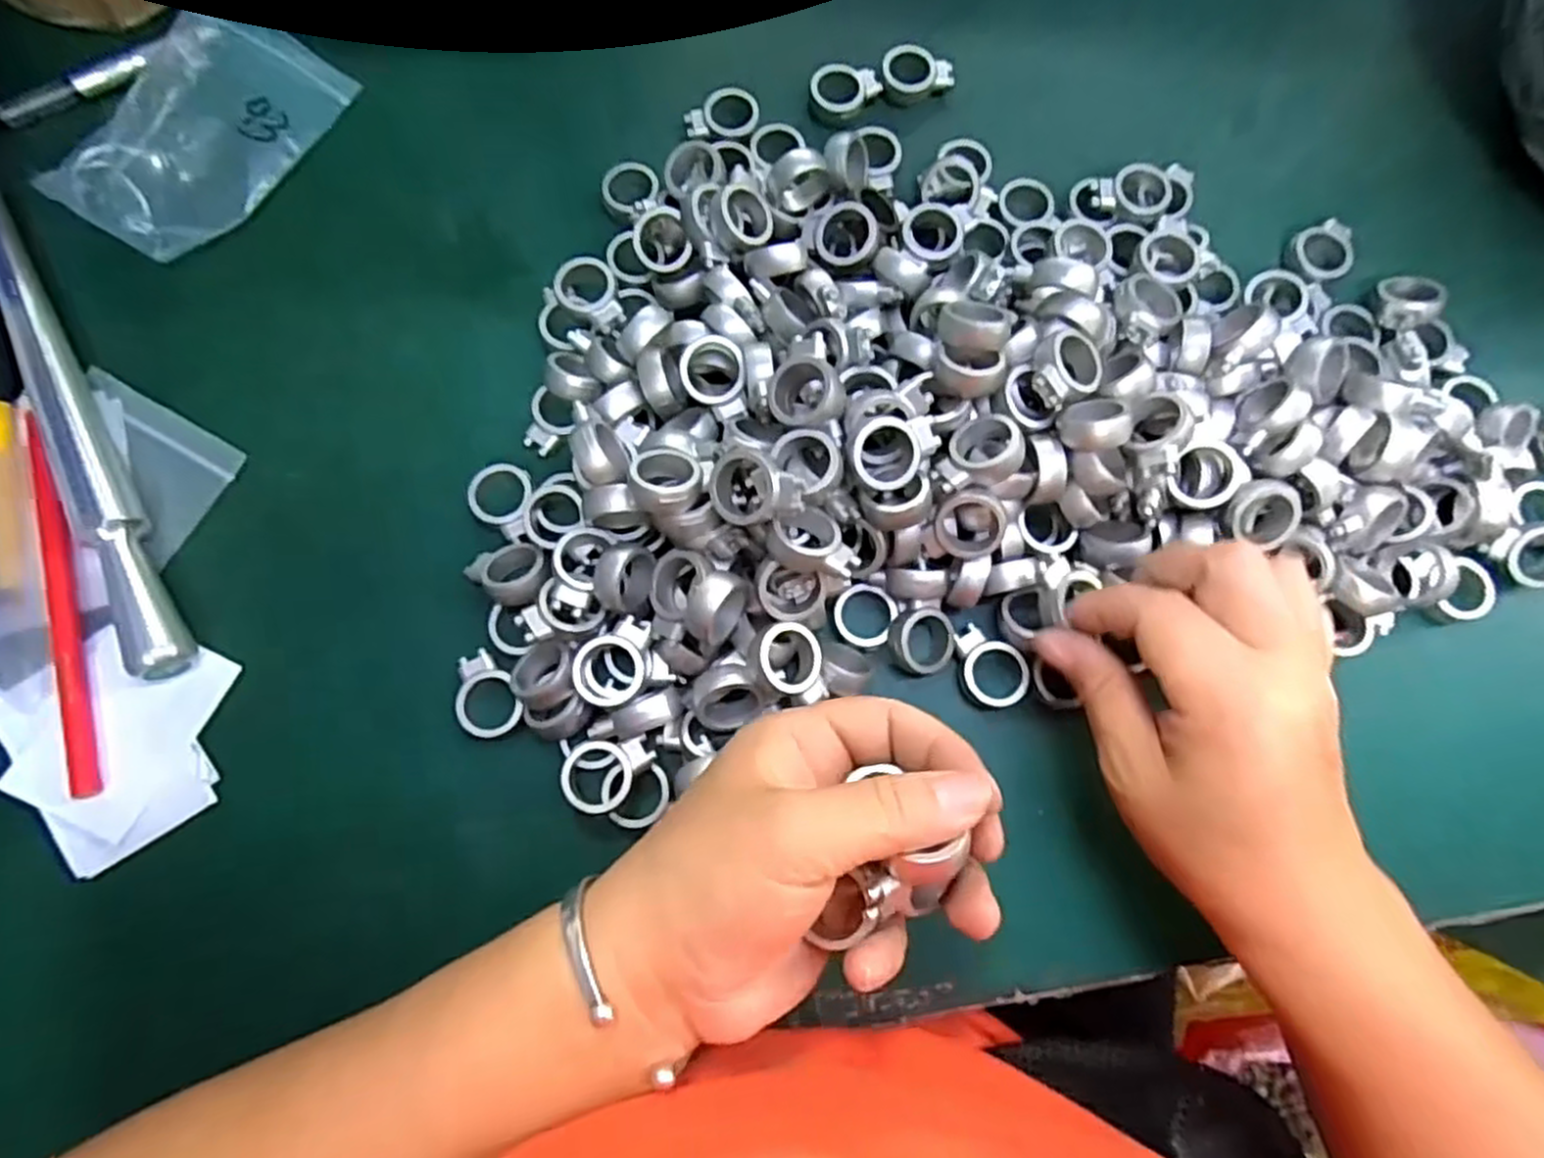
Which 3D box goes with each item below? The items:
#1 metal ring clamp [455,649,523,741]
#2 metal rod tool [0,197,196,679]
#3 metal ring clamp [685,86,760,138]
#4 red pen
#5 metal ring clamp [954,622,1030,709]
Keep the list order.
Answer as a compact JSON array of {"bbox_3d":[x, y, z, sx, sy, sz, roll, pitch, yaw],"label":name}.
[{"bbox_3d":[-0.111,0.044,0.296,0.023,0.004,0.034,-28,79,-8],"label":"metal ring clamp"},{"bbox_3d":[-0.281,-0.066,0.313,0.018,0.021,0.229,-26,79,-7],"label":"metal rod tool"},{"bbox_3d":[-0.023,-0.216,0.362,0.033,0.011,0.022,-4,77,-3],"label":"metal ring clamp"},{"bbox_3d":[-0.274,0.008,0.298,0.013,0.009,0.152,-14,78,-5],"label":"red pen"},{"bbox_3d":[0.085,0.034,0.307,0.025,0.007,0.033,-39,81,-9],"label":"metal ring clamp"}]

